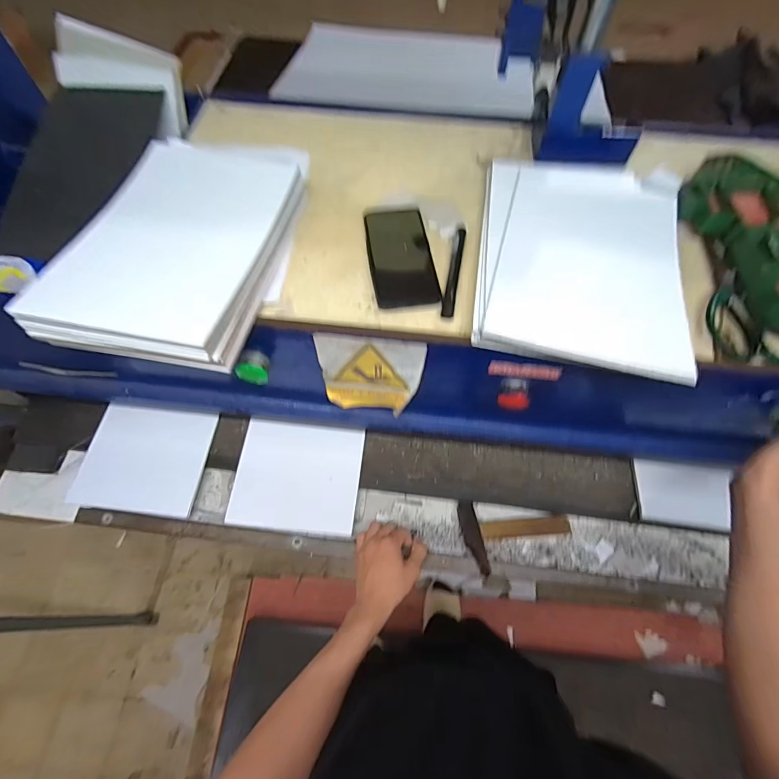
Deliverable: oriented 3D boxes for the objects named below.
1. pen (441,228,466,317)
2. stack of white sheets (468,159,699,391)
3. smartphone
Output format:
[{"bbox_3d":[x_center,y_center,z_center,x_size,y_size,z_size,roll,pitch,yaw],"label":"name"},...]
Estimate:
[{"bbox_3d":[0.079,-0.146,0.491,0.014,0.010,0.141,10,62,4],"label":"pen"},{"bbox_3d":[0.223,-0.170,0.480,0.225,0.016,0.332,15,61,10],"label":"stack of white sheets"},{"bbox_3d":[0.014,-0.164,0.502,0.076,0.010,0.152,-5,62,-4],"label":"smartphone"}]

